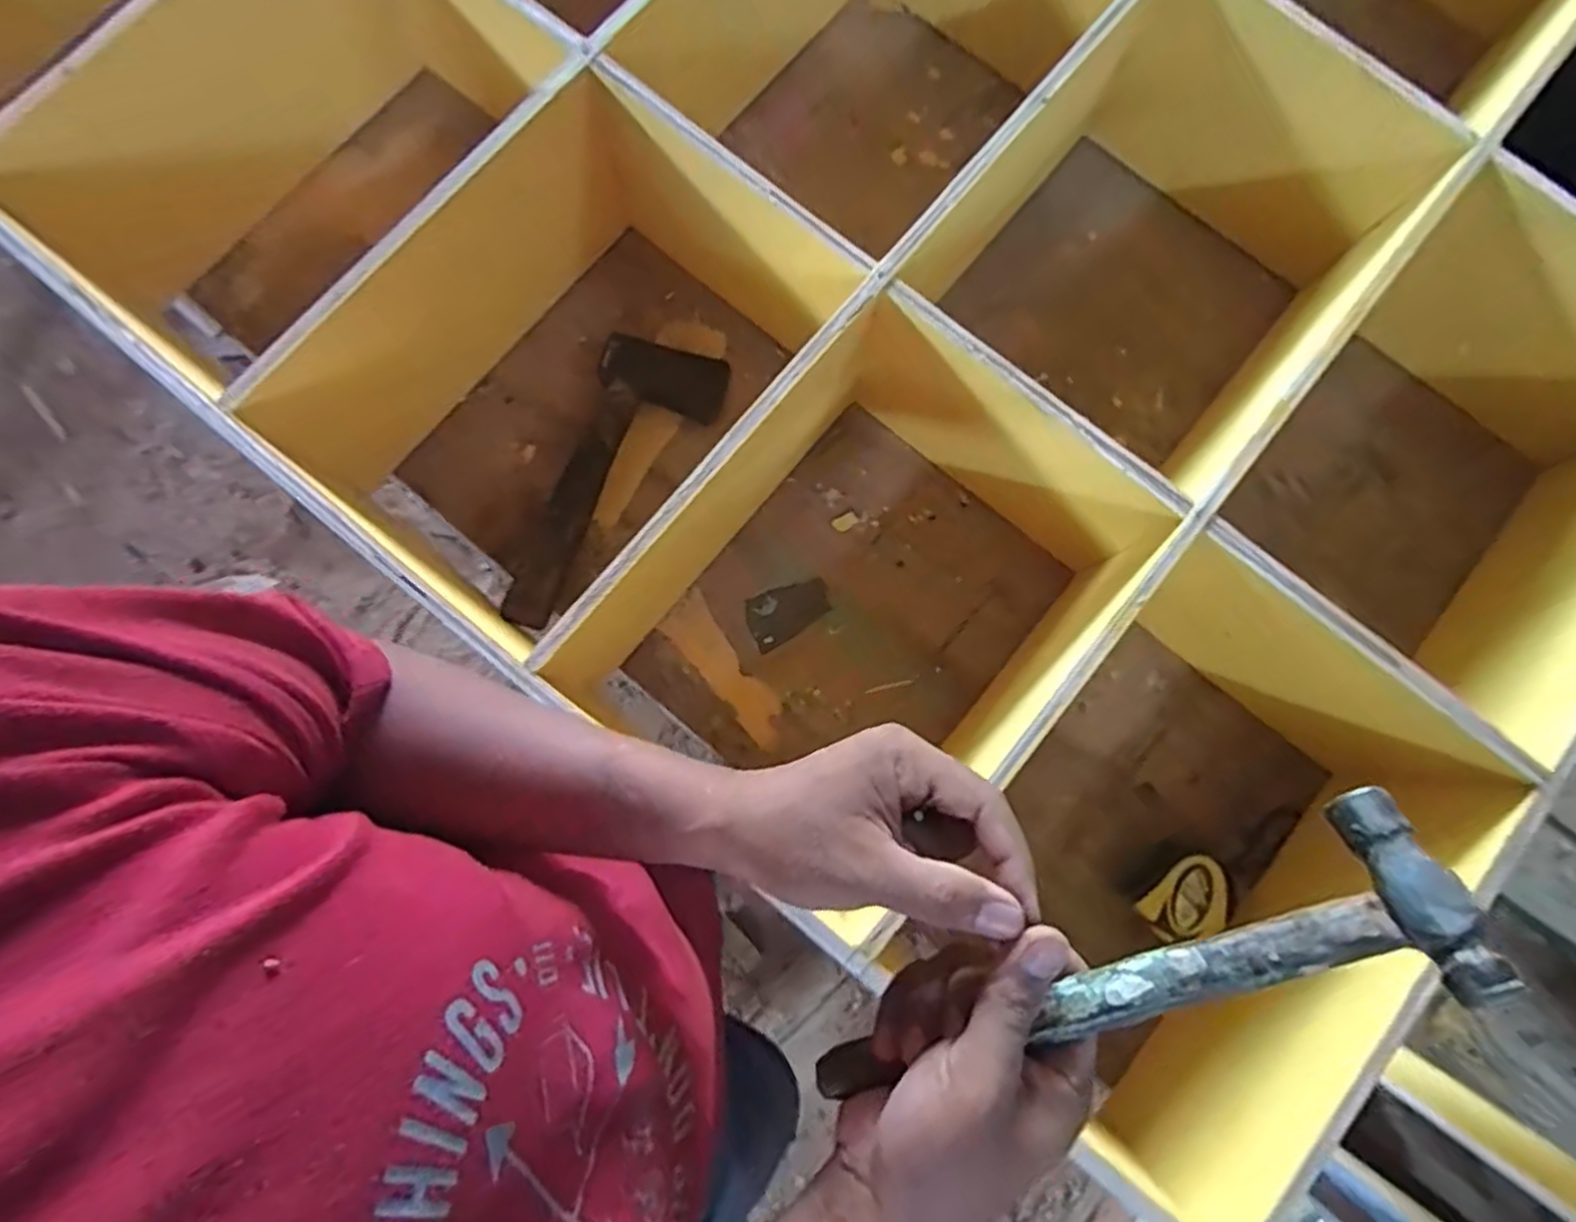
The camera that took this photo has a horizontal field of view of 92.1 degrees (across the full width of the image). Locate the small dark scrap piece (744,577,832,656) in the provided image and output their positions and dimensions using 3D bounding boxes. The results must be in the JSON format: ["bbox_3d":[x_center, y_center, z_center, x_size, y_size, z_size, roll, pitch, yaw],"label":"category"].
[{"bbox_3d":[0.002,0.001,0.728,0.082,0.004,0.051,-25,81,-5],"label":"small dark scrap piece"}]

